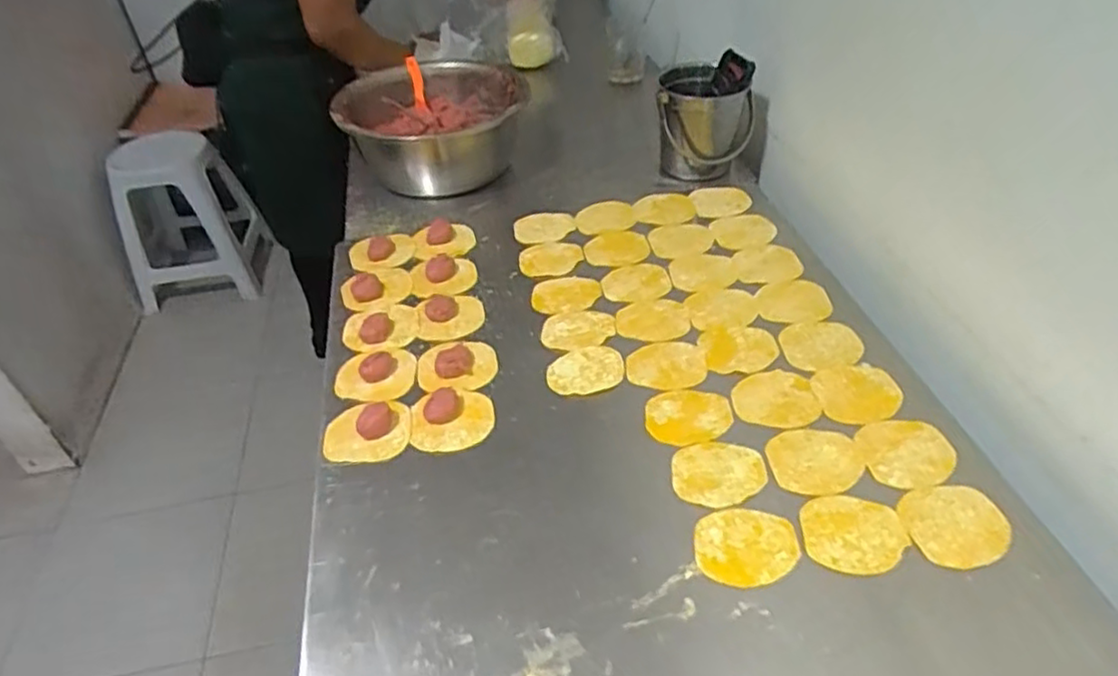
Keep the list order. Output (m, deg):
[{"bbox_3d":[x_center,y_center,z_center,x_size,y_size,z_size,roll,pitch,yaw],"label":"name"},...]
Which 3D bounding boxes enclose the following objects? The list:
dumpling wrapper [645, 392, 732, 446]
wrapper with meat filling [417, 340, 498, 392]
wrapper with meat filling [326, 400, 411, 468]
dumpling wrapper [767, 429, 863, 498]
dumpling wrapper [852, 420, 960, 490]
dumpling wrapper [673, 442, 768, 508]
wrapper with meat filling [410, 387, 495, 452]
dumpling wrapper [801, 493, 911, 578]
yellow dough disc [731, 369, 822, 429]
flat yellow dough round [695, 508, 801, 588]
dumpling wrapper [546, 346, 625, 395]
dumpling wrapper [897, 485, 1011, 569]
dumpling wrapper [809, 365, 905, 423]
[{"bbox_3d":[0.128,0.077,0.692,0.084,0.005,0.067,-6,43,-1],"label":"dumpling wrapper"},{"bbox_3d":[-0.109,0.025,0.744,0.084,0.013,0.071,-4,43,2],"label":"wrapper with meat filling"},{"bbox_3d":[-0.188,0.085,0.681,0.083,0.020,0.068,-12,43,-7],"label":"wrapper with meat filling"},{"bbox_3d":[0.236,0.112,0.644,0.084,0.005,0.072,-9,43,-4],"label":"dumpling wrapper"},{"bbox_3d":[0.323,0.106,0.646,0.084,0.006,0.076,-10,43,-5],"label":"dumpling wrapper"},{"bbox_3d":[0.147,0.124,0.643,0.083,0.006,0.072,1,43,6],"label":"dumpling wrapper"},{"bbox_3d":[-0.106,0.078,0.693,0.078,0.012,0.069,-5,43,0],"label":"wrapper with meat filling"},{"bbox_3d":[0.245,0.163,0.585,0.082,0.005,0.072,2,43,8],"label":"dumpling wrapper"},{"bbox_3d":[0.217,0.059,0.703,0.082,0.004,0.076,-2,43,3],"label":"yellow dough disc"},{"bbox_3d":[0.156,0.172,0.581,0.081,0.004,0.068,0,43,6],"label":"flat yellow dough round"},{"bbox_3d":[0.027,0.033,0.747,0.084,0.009,0.060,-16,44,-11],"label":"dumpling wrapper"},{"bbox_3d":[0.333,0.156,0.586,0.083,0.004,0.074,-8,43,-3],"label":"dumpling wrapper"},{"bbox_3d":[0.299,0.054,0.702,0.079,0.007,0.073,-3,43,3],"label":"dumpling wrapper"}]

